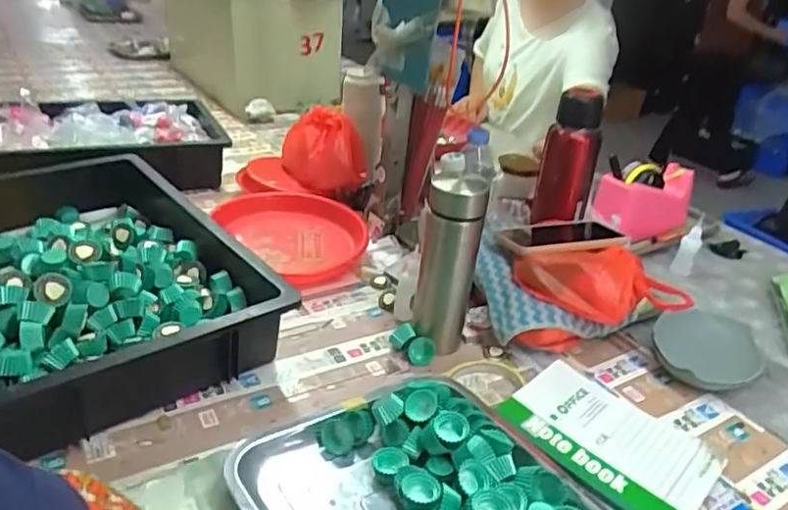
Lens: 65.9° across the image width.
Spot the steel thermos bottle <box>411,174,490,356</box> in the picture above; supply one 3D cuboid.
[{"bbox_3d":[0.061,0.012,0.707,0.065,0.217,0.057,8,29,3],"label":"steel thermos bottle"}]

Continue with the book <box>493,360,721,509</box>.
[{"bbox_3d":[0.222,0.187,0.626,0.140,0.015,0.196,-20,38,-40],"label":"book"}]

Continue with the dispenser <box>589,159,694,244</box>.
[{"bbox_3d":[0.434,-0.095,1.057,0.235,0.106,0.092,-18,37,-38],"label":"dispenser"}]

